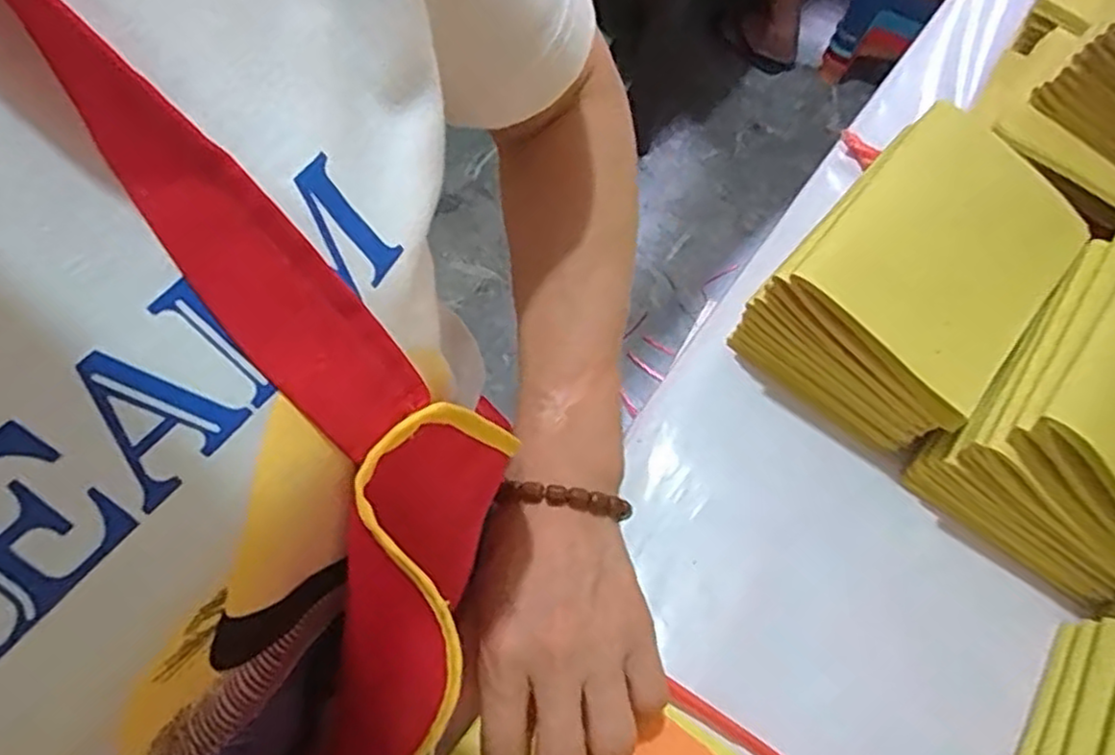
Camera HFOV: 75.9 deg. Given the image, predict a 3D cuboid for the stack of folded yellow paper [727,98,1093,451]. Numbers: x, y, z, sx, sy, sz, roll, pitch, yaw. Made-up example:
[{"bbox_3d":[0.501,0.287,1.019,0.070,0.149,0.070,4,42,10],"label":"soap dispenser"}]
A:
[{"bbox_3d":[0.206,-0.055,0.427,0.119,0.095,0.156,38,69,15],"label":"stack of folded yellow paper"}]

